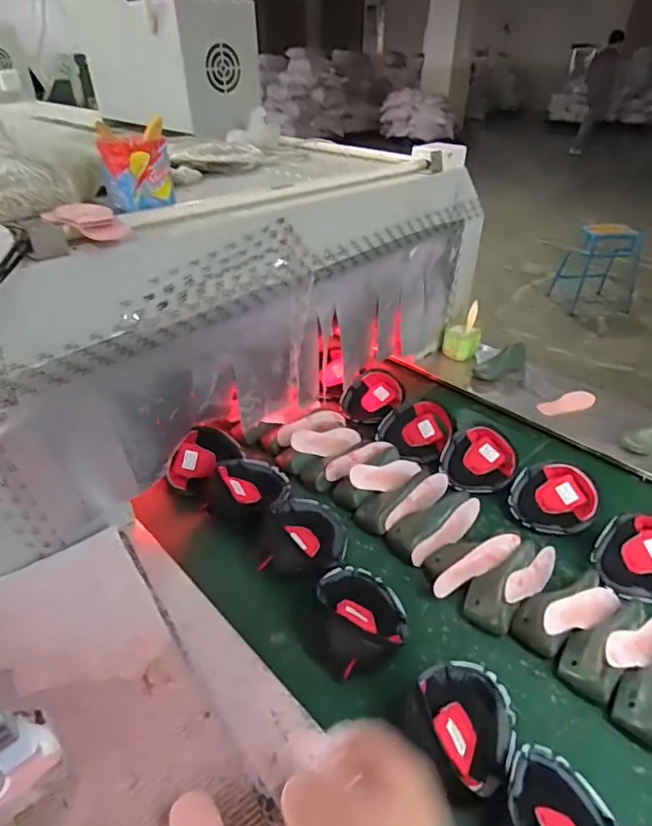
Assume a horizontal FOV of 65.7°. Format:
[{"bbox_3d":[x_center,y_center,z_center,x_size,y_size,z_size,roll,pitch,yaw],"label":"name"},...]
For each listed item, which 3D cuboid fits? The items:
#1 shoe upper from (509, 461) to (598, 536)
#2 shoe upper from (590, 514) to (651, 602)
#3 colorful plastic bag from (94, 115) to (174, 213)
[{"bbox_3d":[0.410,0.149,0.908,0.139,0.046,0.129,16,40,19],"label":"shoe upper"},{"bbox_3d":[0.511,0.231,0.810,0.159,0.048,0.131,-28,46,-32],"label":"shoe upper"},{"bbox_3d":[-0.269,-0.349,0.719,0.091,0.105,0.052,-11,39,-16],"label":"colorful plastic bag"}]

